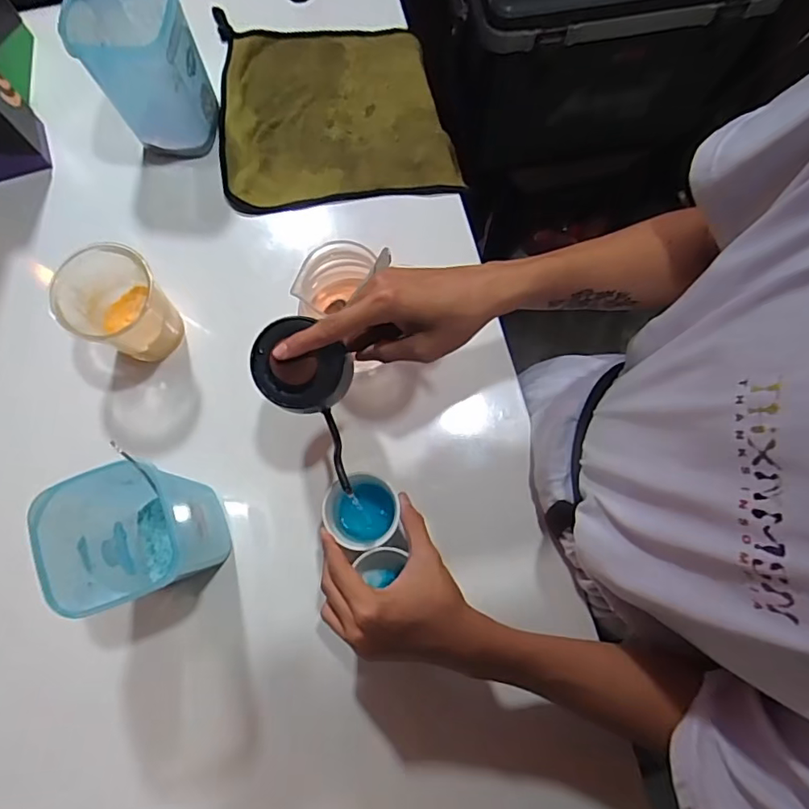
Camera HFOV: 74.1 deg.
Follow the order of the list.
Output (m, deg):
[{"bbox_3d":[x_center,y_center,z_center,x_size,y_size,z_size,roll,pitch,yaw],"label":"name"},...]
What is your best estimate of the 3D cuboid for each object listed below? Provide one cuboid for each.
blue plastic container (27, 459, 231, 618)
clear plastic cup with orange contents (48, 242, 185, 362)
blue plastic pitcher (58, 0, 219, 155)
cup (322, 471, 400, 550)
[{"bbox_3d":[-0.220,0.109,0.456,0.102,0.145,0.103,-12,77,-4],"label":"blue plastic container"},{"bbox_3d":[-0.276,-0.094,0.524,0.081,0.112,0.090,33,78,6],"label":"clear plastic cup with orange contents"},{"bbox_3d":[-0.260,-0.345,0.550,0.097,0.130,0.094,-5,77,-2],"label":"blue plastic pitcher"},{"bbox_3d":[-0.036,0.093,0.480,0.063,0.075,0.063,0,77,-1],"label":"cup"}]

